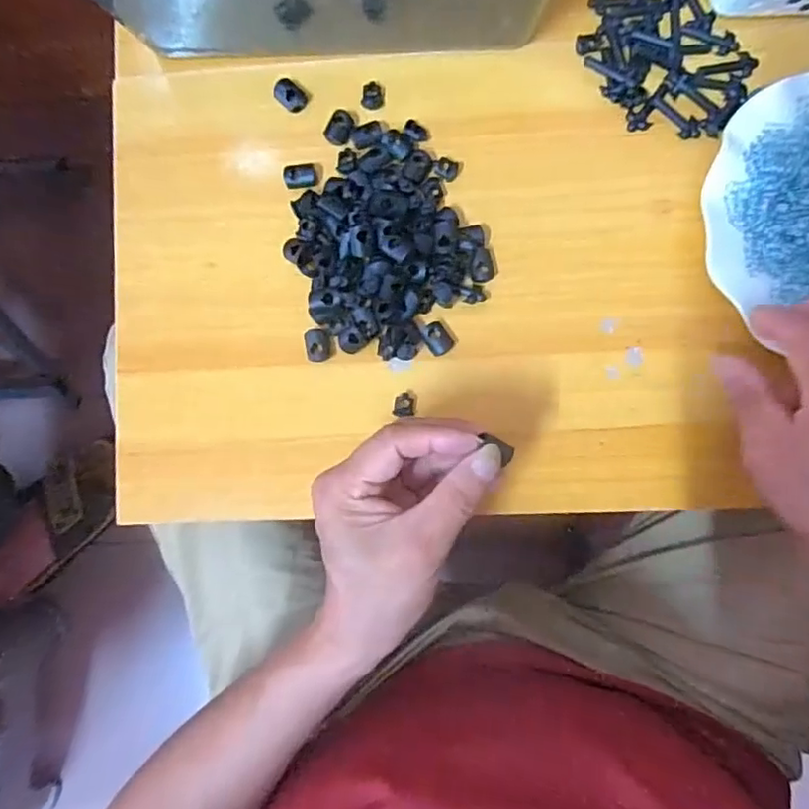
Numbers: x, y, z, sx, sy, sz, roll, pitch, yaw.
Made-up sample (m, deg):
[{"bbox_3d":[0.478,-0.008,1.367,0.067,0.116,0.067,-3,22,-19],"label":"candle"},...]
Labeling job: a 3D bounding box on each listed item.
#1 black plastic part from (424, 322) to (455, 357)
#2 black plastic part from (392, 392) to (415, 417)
[{"bbox_3d":[0.021,-0.041,0.376,0.016,0.006,0.020,-34,86,2],"label":"black plastic part"},{"bbox_3d":[0.000,0.000,0.377,0.013,0.006,0.015,3,90,4],"label":"black plastic part"}]

